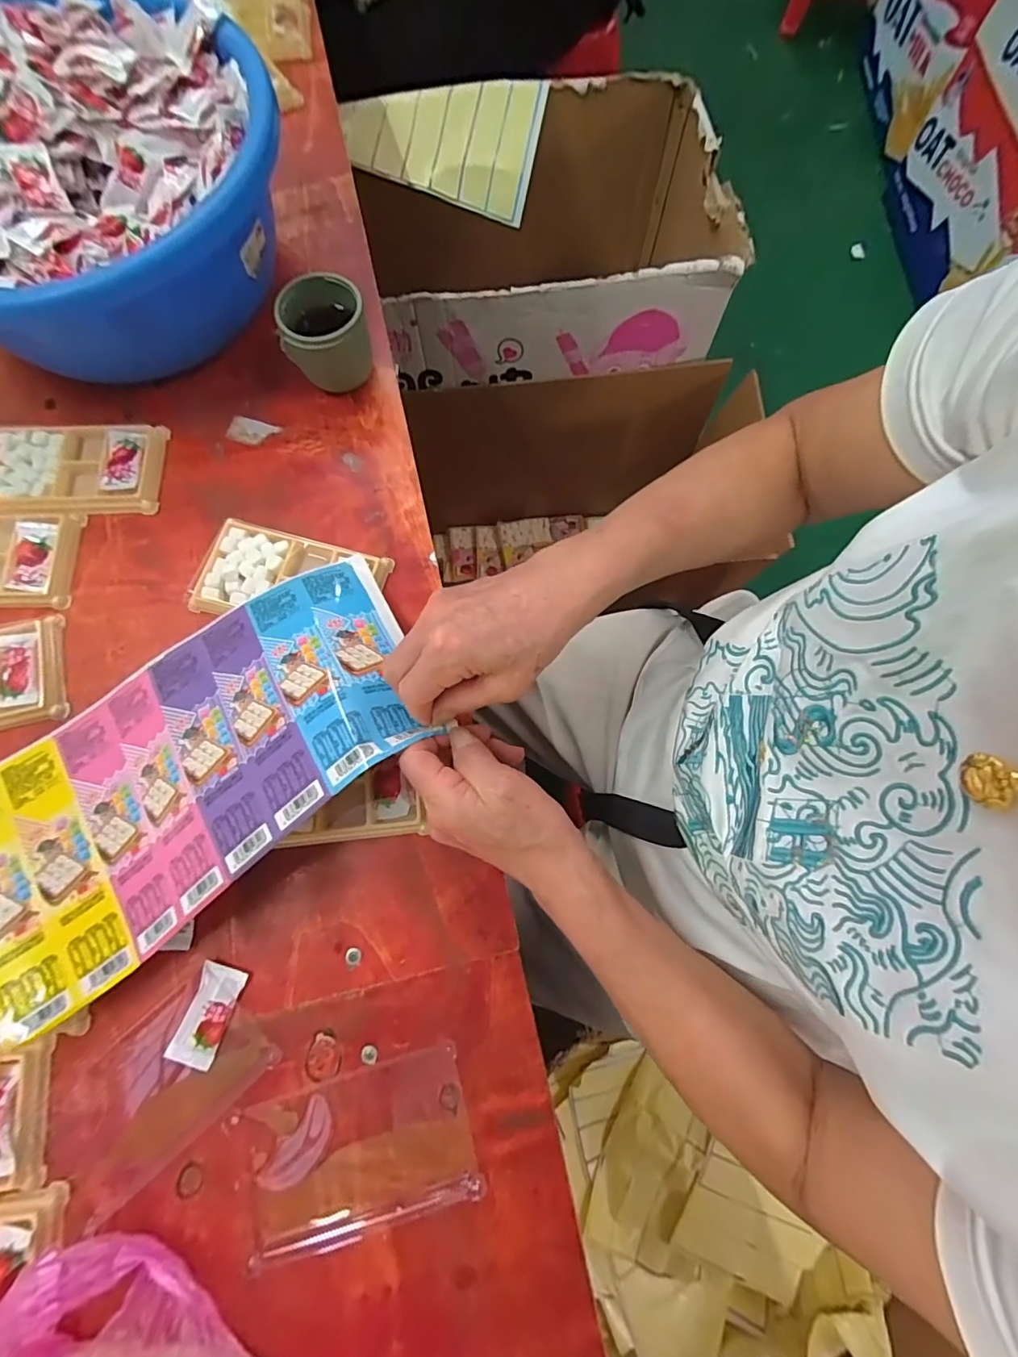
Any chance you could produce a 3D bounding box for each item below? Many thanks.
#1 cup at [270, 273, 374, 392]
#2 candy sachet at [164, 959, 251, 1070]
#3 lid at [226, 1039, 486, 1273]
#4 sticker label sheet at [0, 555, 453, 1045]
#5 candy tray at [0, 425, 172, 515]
[{"bbox_3d":[-0.147,-0.277,0.422,0.065,0.063,0.061,0,76,-1],"label":"cup"},{"bbox_3d":[-0.190,0.213,0.326,0.028,0.008,0.058,21,76,4],"label":"candy sachet"},{"bbox_3d":[-0.090,0.283,0.310,0.134,0.009,0.081,-15,77,-5],"label":"lid"},{"bbox_3d":[-0.210,0.056,0.336,0.331,0.041,0.172,-36,65,-1],"label":"sticker label sheet"},{"bbox_3d":[-0.352,-0.170,0.420,0.132,0.011,0.078,-3,76,-2],"label":"candy tray"}]

